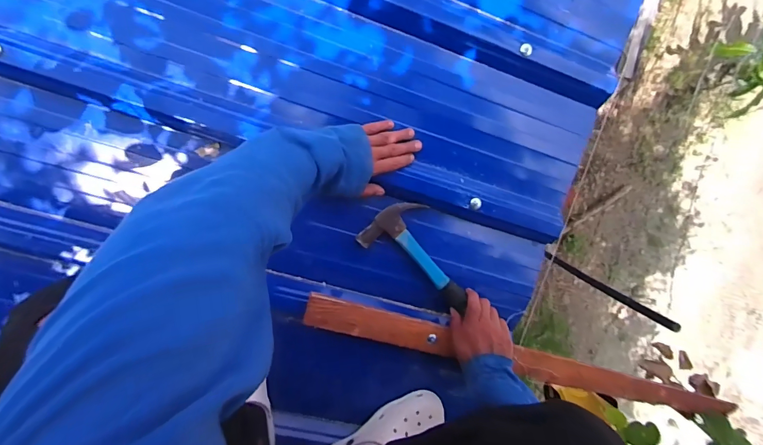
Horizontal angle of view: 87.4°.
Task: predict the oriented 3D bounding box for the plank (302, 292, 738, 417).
[{"bbox_3d":[0.286,0.264,0.741,0.873,0.030,0.056,16,97,-11],"label":"plank"}]

